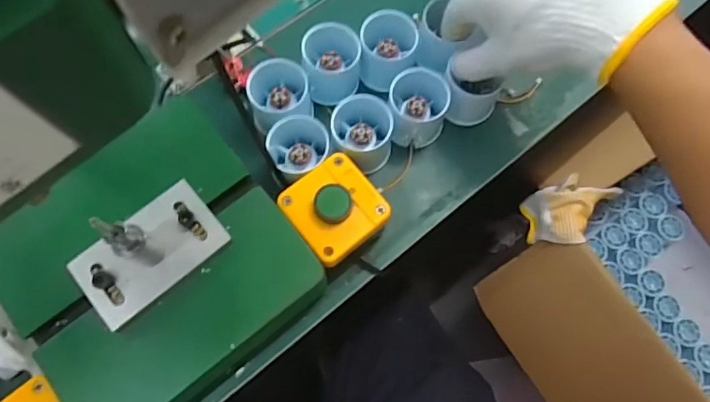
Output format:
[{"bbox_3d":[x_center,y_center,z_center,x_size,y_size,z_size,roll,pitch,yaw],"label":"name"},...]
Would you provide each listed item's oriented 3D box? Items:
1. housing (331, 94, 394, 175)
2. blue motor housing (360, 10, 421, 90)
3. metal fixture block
[{"bbox_3d":[0.005,-0.060,0.437,0.054,0.043,0.065,4,72,1],"label":"housing"},{"bbox_3d":[0.030,-0.137,0.457,0.050,0.048,0.050,-1,72,0],"label":"blue motor housing"},{"bbox_3d":[-0.145,0.029,0.331,0.100,0.057,0.060,-39,76,-12],"label":"metal fixture block"}]

